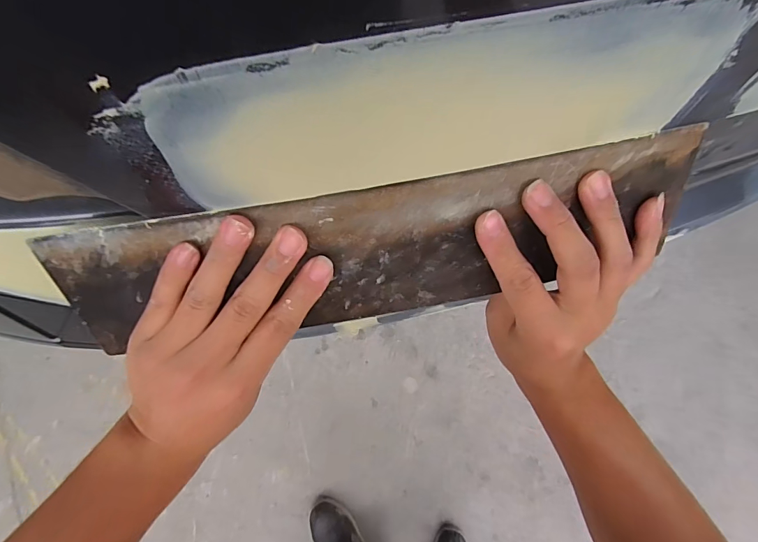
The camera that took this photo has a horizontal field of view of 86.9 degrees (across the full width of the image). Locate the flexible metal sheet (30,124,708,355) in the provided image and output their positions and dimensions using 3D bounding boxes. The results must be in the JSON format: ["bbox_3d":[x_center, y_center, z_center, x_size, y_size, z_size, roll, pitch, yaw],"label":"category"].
[{"bbox_3d":[0.003,-0.011,0.237,0.360,0.011,0.089,-9,125,0],"label":"flexible metal sheet"}]

